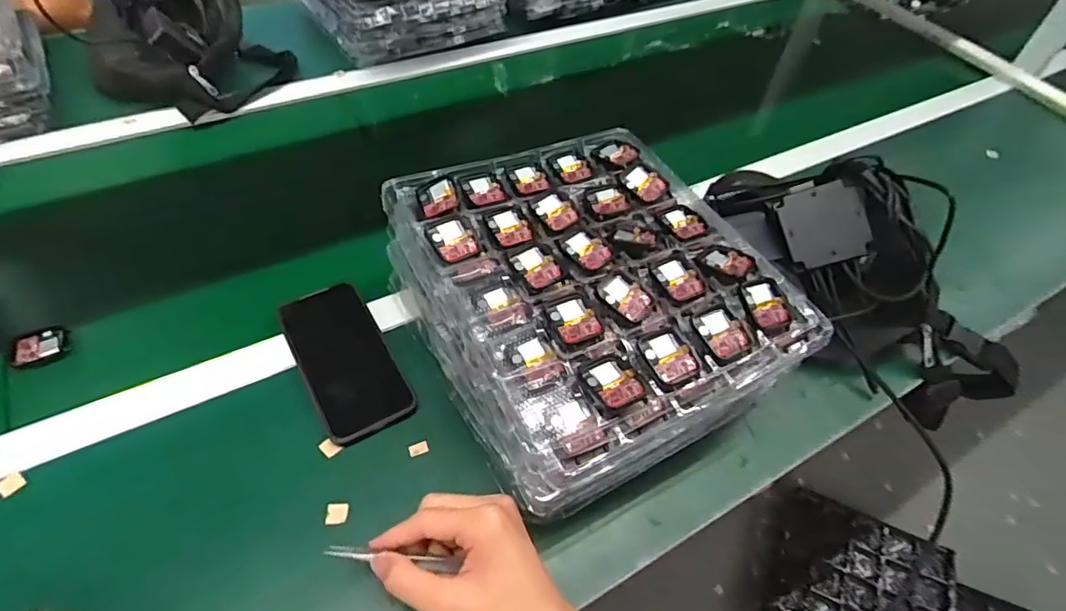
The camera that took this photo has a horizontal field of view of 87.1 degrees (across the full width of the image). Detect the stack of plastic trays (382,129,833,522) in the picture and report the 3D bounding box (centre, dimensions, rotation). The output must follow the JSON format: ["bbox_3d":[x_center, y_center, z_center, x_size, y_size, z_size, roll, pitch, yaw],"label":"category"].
[{"bbox_3d":[0.039,0.003,0.509,0.291,0.138,0.301,-23,56,-23],"label":"stack of plastic trays"}]

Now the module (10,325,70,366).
[{"bbox_3d":[-0.451,0.038,0.513,0.042,0.009,0.037,-24,57,-23],"label":"module"}]

